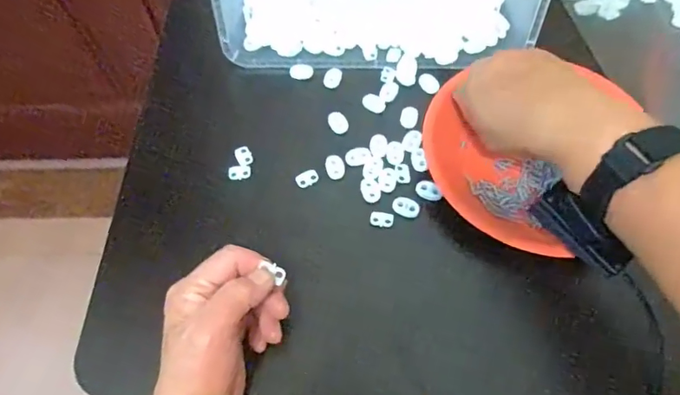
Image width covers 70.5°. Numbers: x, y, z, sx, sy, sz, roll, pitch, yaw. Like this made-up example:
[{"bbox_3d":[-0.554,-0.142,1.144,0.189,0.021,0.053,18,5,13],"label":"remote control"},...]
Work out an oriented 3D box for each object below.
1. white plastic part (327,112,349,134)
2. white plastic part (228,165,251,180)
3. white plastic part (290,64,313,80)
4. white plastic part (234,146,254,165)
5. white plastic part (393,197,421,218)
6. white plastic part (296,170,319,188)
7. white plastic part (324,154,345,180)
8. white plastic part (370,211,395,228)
[{"bbox_3d":[-0.002,-0.070,0.443,0.017,0.004,0.024,-24,65,-12],"label":"white plastic part"},{"bbox_3d":[-0.088,-0.022,0.421,0.019,0.004,0.014,-7,62,-3],"label":"white plastic part"},{"bbox_3d":[-0.038,-0.123,0.471,0.022,0.004,0.016,-4,62,-2],"label":"white plastic part"},{"bbox_3d":[-0.086,-0.037,0.428,0.014,0.004,0.018,-22,64,-11],"label":"white plastic part"},{"bbox_3d":[0.055,0.008,0.401,0.022,0.004,0.016,14,63,8],"label":"white plastic part"},{"bbox_3d":[-0.028,-0.017,0.418,0.019,0.004,0.013,-33,67,-16],"label":"white plastic part"},{"bbox_3d":[-0.004,-0.027,0.420,0.016,0.004,0.023,-10,63,-5],"label":"white plastic part"},{"bbox_3d":[0.035,0.018,0.400,0.019,0.004,0.013,14,63,7],"label":"white plastic part"}]

